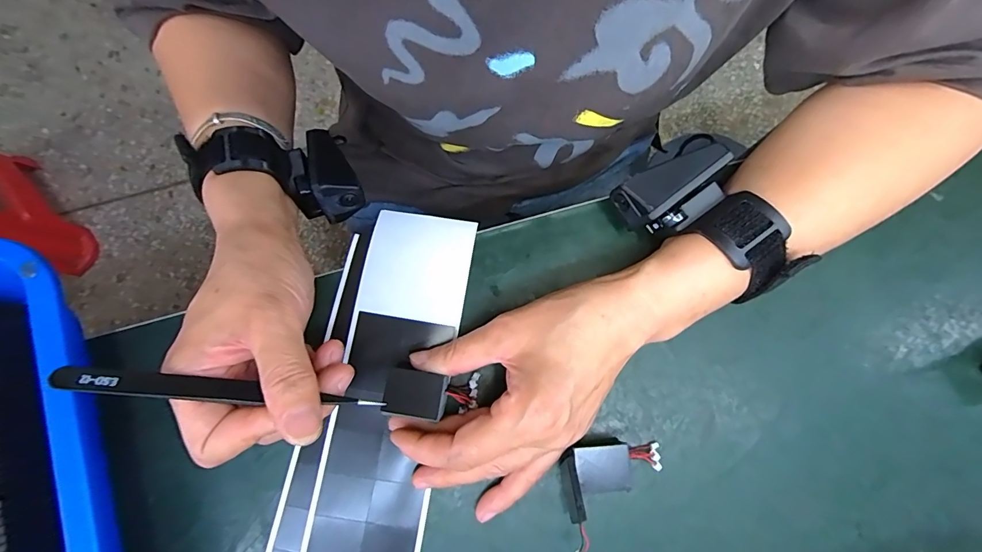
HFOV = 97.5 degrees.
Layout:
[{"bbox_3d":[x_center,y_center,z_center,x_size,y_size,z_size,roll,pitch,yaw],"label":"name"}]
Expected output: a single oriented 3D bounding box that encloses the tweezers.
[{"bbox_3d":[-0.118,0.054,0.199,0.133,0.005,0.010,11,77,-19],"label":"tweezers"}]

